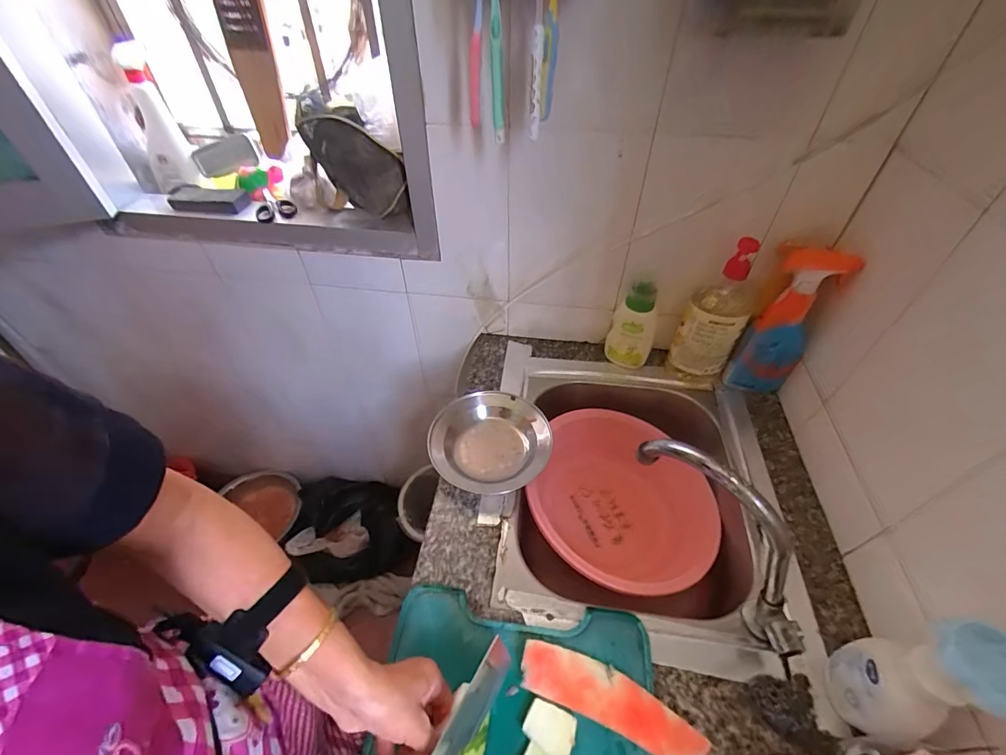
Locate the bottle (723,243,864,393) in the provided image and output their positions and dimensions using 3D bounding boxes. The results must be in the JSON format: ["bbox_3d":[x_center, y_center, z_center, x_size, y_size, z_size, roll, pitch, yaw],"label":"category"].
[{"bbox_3d":[0.437,-0.082,0.671,0.089,0.254,0.063,21,50,18],"label":"bottle"}]

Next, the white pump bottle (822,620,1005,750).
[{"bbox_3d":[0.381,0.283,0.399,0.061,0.180,0.079,-7,47,-7],"label":"white pump bottle"}]

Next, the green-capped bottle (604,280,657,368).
[{"bbox_3d":[0.230,-0.088,0.760,0.073,0.165,0.040,10,47,9],"label":"green-capped bottle"}]

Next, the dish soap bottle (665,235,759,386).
[{"bbox_3d":[0.350,-0.102,0.704,0.091,0.255,0.075,26,52,22],"label":"dish soap bottle"}]

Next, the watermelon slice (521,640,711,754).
[{"bbox_3d":[0.111,0.339,0.456,0.187,0.018,0.054,18,49,16],"label":"watermelon slice"}]

